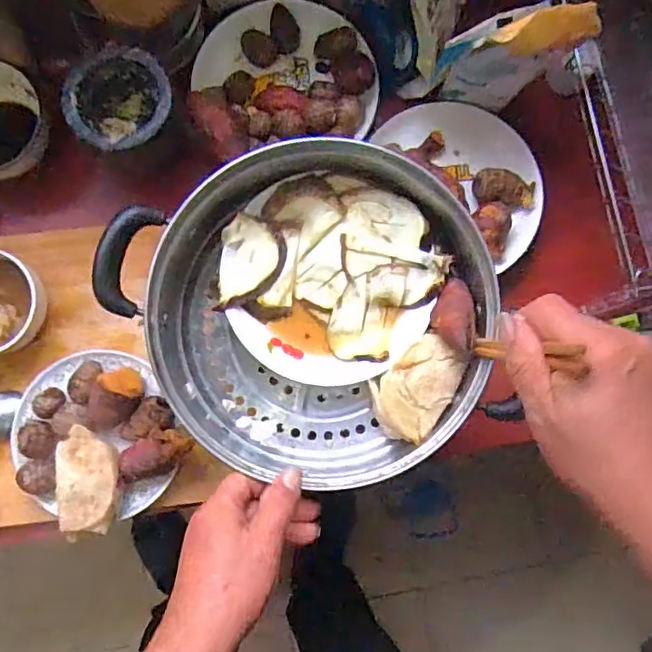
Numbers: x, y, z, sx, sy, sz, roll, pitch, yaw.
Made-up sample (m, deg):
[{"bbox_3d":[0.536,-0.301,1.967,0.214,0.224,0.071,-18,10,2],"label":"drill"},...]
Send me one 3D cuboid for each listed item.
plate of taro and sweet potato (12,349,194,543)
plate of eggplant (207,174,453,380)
[{"bbox_3d":[-0.227,0.108,0.559,0.156,0.066,0.165,0,86,-1],"label":"plate of taro and sweet potato"},{"bbox_3d":[0.003,-0.040,0.514,0.184,0.035,0.175,16,86,0],"label":"plate of eggplant"}]

